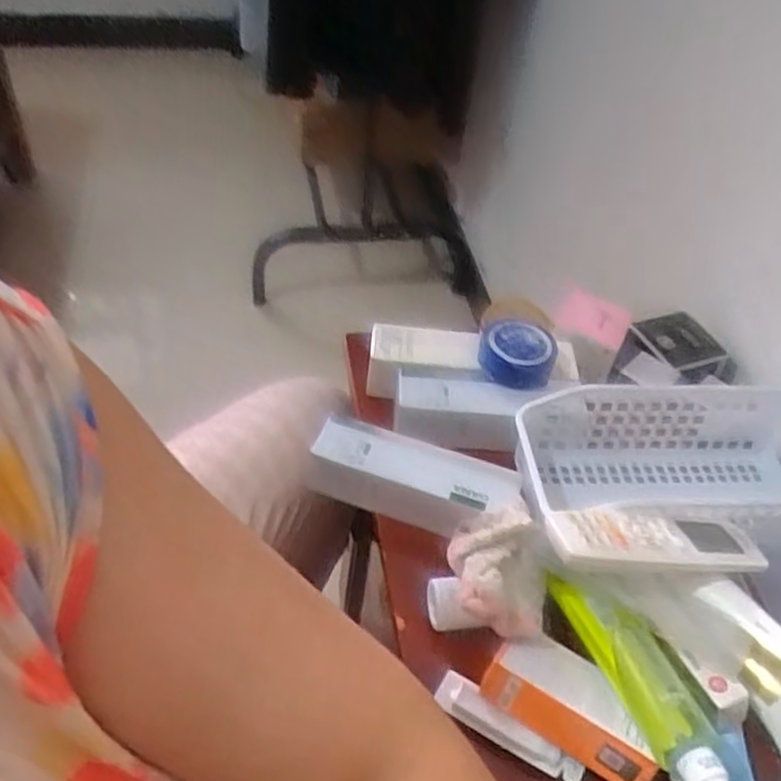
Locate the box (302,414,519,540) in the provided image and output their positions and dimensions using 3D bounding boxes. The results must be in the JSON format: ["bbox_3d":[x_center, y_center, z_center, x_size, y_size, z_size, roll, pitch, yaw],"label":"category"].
[{"bbox_3d":[0.017,0.071,0.606,0.157,0.053,0.050,18,46,11],"label":"box"}]

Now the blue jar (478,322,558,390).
[{"bbox_3d":[0.112,-0.035,0.671,0.068,0.031,0.058,14,45,7],"label":"blue jar"}]

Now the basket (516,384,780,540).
[{"bbox_3d":[0.239,0.070,0.627,0.271,0.095,0.125,1,45,-6],"label":"basket"}]

